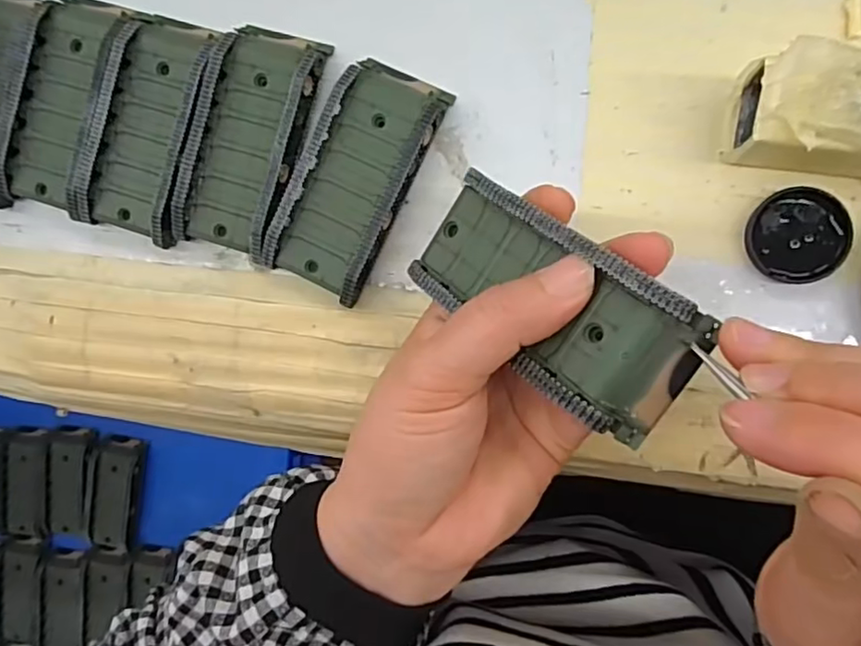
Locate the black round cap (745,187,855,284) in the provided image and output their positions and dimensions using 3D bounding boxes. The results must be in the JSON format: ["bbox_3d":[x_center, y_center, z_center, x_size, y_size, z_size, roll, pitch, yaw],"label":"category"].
[{"bbox_3d":[0.141,-0.033,0.235,0.034,0.009,0.035,0,91,10],"label":"black round cap"}]

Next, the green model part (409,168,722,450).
[{"bbox_3d":[0.033,-0.009,0.189,0.095,0.022,0.042,41,98,32],"label":"green model part"}]

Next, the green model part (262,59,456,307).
[{"bbox_3d":[-0.030,-0.061,0.257,0.045,0.021,0.096,27,95,8],"label":"green model part"}]

